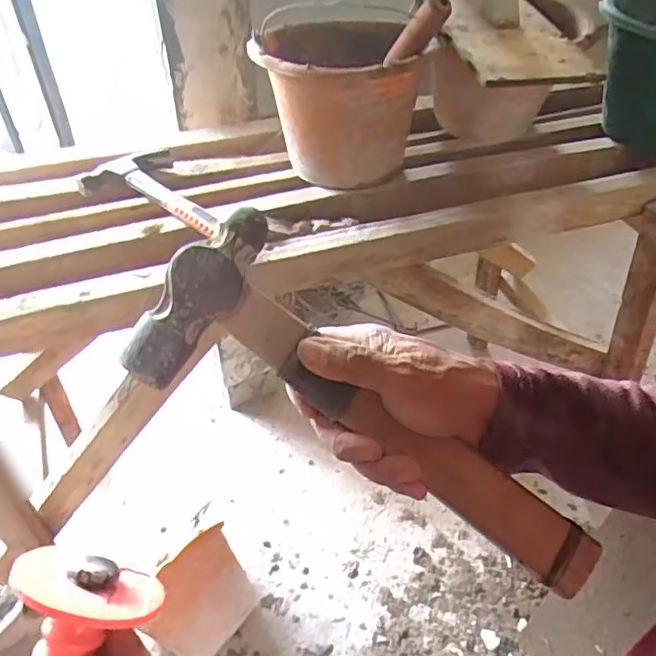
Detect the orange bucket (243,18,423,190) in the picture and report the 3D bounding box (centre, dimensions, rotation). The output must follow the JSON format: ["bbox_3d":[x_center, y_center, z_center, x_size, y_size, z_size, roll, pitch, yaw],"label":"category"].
[{"bbox_3d":[0.004,-0.306,0.828,0.198,0.193,0.238,-3,47,-5],"label":"orange bucket"}]

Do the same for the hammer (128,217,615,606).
[{"bbox_3d":[0.039,0.043,0.353,0.287,0.038,0.098,27,88,-8],"label":"hammer"}]

